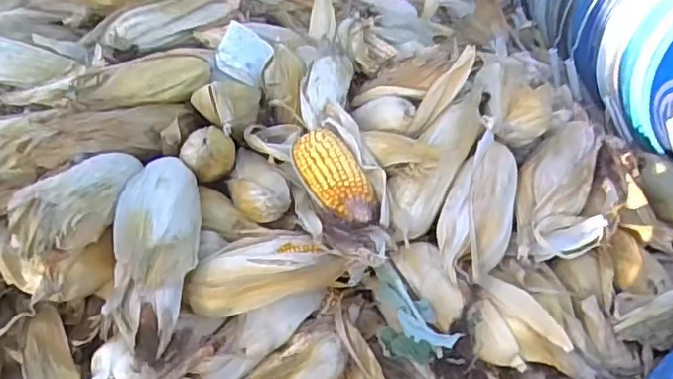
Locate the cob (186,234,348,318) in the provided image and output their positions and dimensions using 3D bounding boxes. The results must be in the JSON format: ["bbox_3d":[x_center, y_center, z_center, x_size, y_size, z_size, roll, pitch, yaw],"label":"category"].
[{"bbox_3d":[-0.066,0.073,0.599,0.143,0.049,0.061,-13,43,-2],"label":"cob"}]

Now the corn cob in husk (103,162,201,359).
[{"bbox_3d":[-0.165,0.037,0.598,0.070,0.053,0.227,1,41,-7],"label":"corn cob in husk"}]

